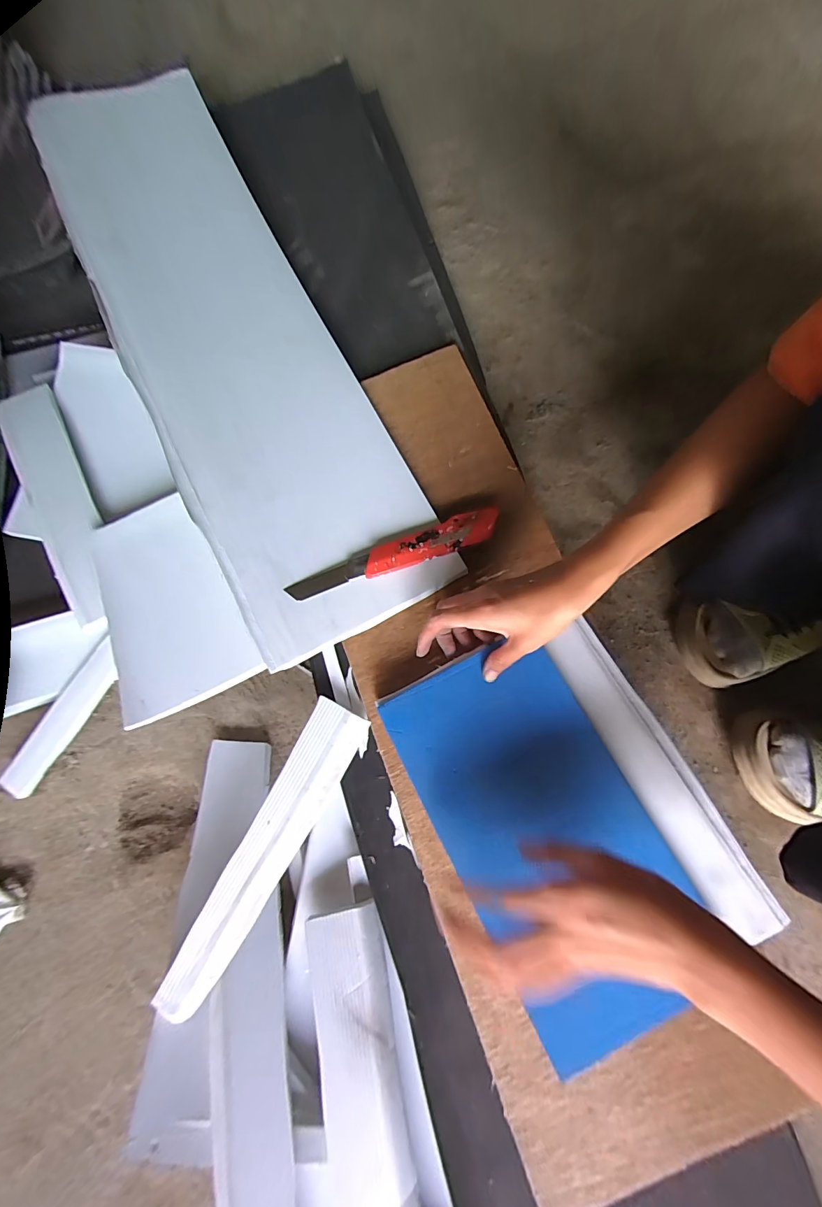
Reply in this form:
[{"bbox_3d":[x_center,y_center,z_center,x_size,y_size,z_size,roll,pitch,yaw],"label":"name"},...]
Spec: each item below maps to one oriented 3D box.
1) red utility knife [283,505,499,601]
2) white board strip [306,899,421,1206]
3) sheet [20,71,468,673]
[{"bbox_3d":[-0.016,-0.047,0.403,0.202,0.016,0.031,-18,75,-3],"label":"red utility knife"},{"bbox_3d":[-0.033,0.402,0.328,0.062,0.032,0.285,-12,75,-1],"label":"white board strip"},{"bbox_3d":[-0.208,-0.302,0.465,0.208,0.019,0.734,-27,80,-8],"label":"sheet"}]

